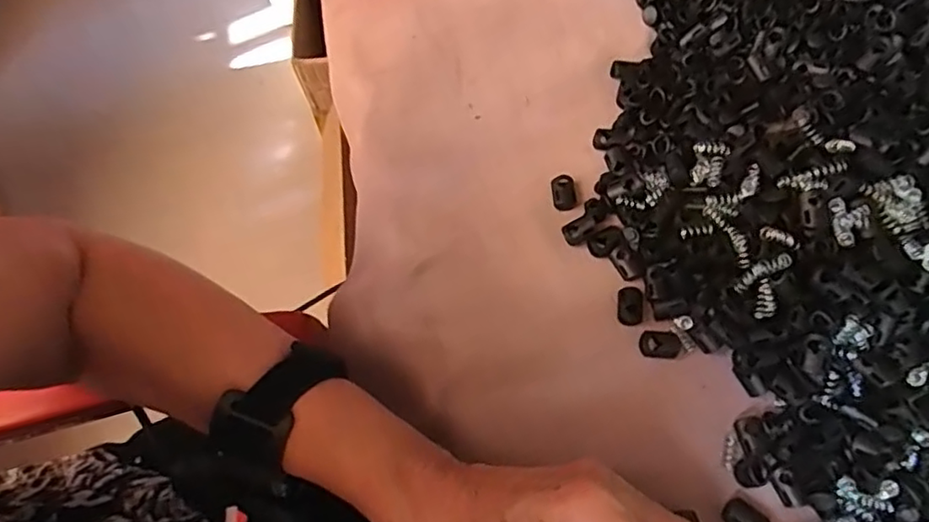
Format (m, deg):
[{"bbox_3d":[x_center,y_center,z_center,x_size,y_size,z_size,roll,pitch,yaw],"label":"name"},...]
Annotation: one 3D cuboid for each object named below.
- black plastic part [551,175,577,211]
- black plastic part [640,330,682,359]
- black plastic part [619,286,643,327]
[{"bbox_3d":[0.060,-0.041,0.364,0.015,0.006,0.022,-1,67,-1],"label":"black plastic part"},{"bbox_3d":[0.106,0.044,0.325,0.022,0.006,0.015,3,67,1],"label":"black plastic part"},{"bbox_3d":[0.092,0.025,0.332,0.014,0.009,0.020,0,67,0],"label":"black plastic part"}]

